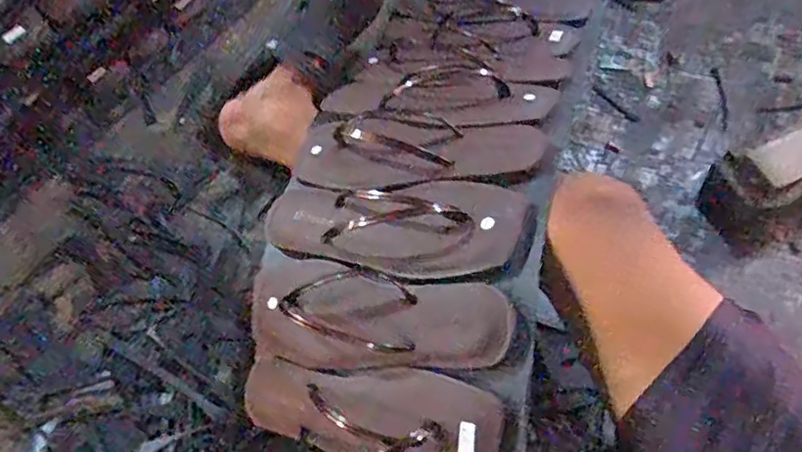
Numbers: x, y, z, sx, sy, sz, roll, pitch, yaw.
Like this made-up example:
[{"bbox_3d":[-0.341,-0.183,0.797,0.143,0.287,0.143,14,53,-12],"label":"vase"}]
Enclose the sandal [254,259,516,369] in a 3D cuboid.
[{"bbox_3d":[-0.039,0.076,0.533,0.262,0.049,0.092,1,58,31],"label":"sandal"}]

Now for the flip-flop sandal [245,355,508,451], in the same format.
[{"bbox_3d":[-0.035,0.162,0.514,0.254,0.034,0.084,1,58,32],"label":"flip-flop sandal"}]

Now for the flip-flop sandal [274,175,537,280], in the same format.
[{"bbox_3d":[-0.016,-0.005,0.552,0.265,0.035,0.094,4,60,27],"label":"flip-flop sandal"}]

